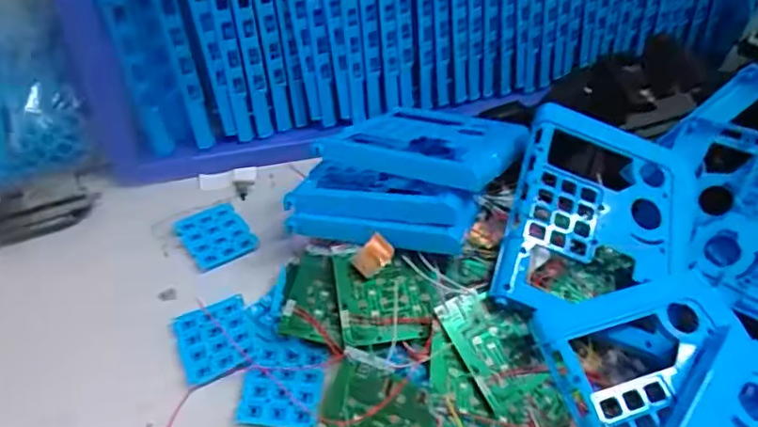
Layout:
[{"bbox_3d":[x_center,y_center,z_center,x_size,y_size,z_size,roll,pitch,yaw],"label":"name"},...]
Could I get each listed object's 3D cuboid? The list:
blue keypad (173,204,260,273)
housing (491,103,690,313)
[{"bbox_3d":[-0.131,0.019,0.477,0.050,0.007,0.057,-26,53,-27],"label":"blue keypad"},{"bbox_3d":[0.158,0.005,0.420,0.131,0.016,0.162,21,66,-2],"label":"housing"}]

